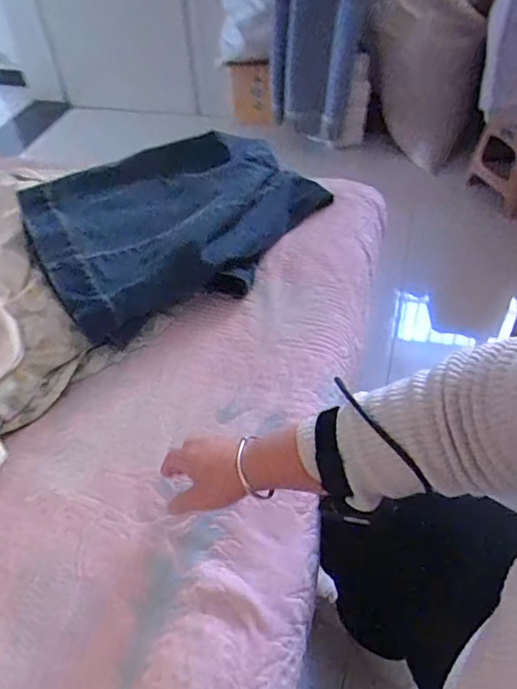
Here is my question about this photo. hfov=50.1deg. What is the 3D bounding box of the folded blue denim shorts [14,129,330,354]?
[{"bbox_3d":[-0.097,-0.204,0.912,0.516,0.130,0.272,-26,50,-19],"label":"folded blue denim shorts"}]

